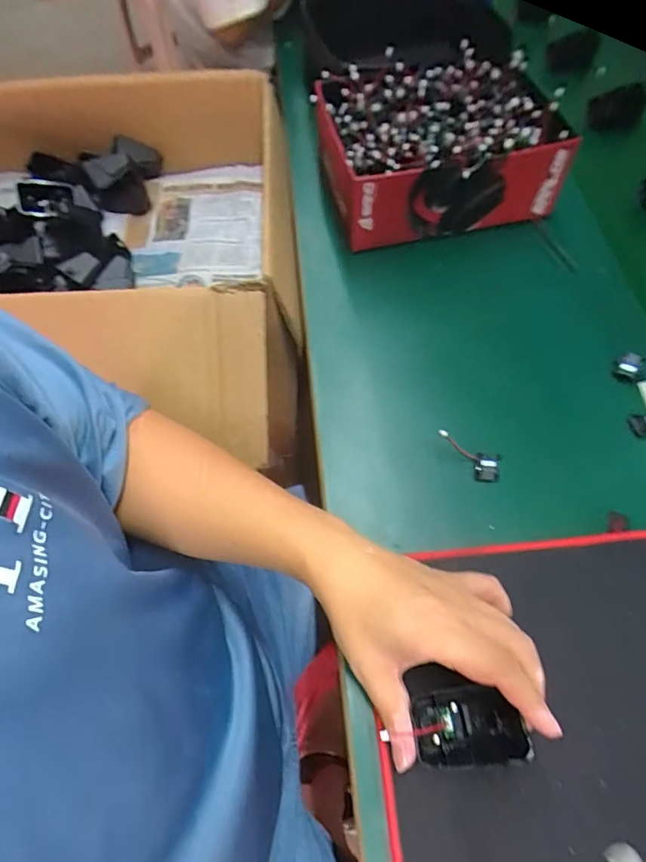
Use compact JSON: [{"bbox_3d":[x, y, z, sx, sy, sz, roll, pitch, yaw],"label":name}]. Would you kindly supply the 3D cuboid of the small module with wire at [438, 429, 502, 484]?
[{"bbox_3d":[0.129,0.020,0.419,0.067,0.016,0.024,40,69,2],"label":"small module with wire"}]

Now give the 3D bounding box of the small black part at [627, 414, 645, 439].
[{"bbox_3d":[0.289,-0.005,0.430,0.026,0.006,0.023,-10,62,-4],"label":"small black part"}]

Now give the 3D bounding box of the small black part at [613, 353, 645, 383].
[{"bbox_3d":[0.287,-0.059,0.450,0.020,0.014,0.026,28,66,15],"label":"small black part"}]

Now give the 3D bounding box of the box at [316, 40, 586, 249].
[{"bbox_3d":[0.127,-0.322,0.542,0.244,0.091,0.196,-14,62,-6],"label":"box"}]

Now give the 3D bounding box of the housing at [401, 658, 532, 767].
[{"bbox_3d":[0.095,0.193,0.316,0.066,0.032,0.044,-6,63,-3],"label":"housing"}]

